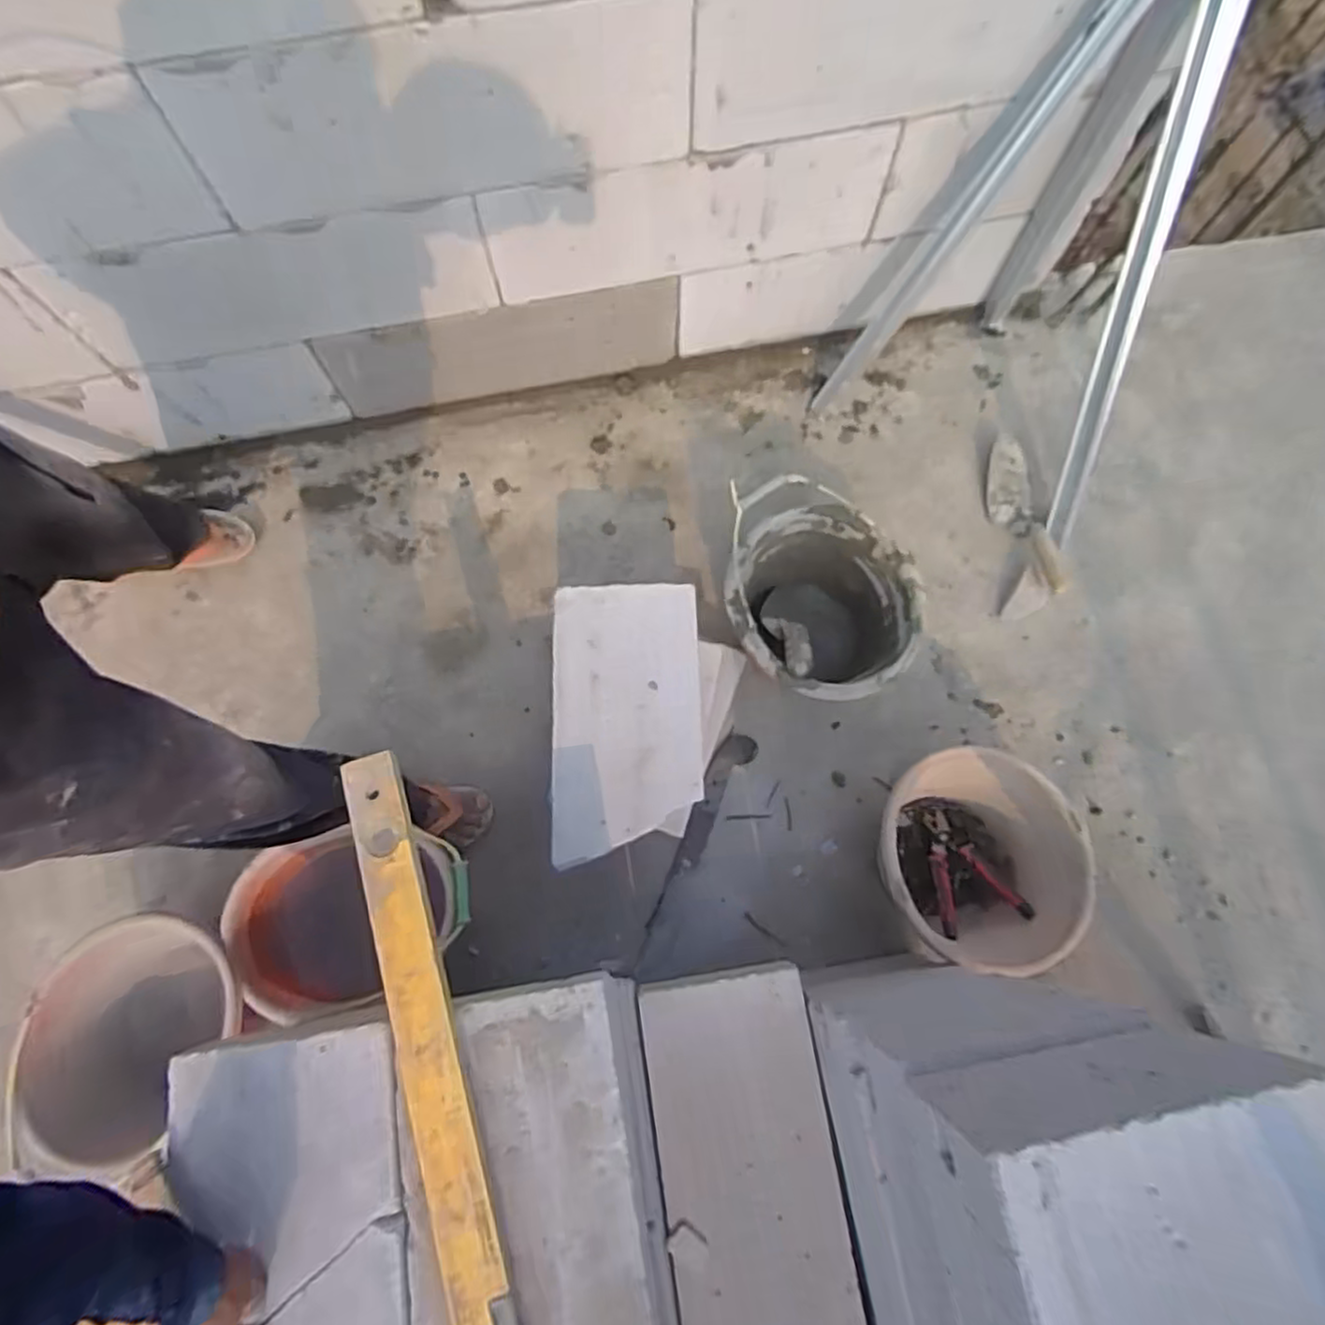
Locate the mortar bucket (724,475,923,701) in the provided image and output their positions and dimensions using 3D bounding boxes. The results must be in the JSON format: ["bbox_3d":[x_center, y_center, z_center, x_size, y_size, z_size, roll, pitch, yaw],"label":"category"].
[{"bbox_3d":[0.236,-0.080,1.138,0.287,0.243,0.312,5,74,1],"label":"mortar bucket"}]

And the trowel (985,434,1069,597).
[{"bbox_3d":[0.638,-0.256,1.273,0.082,0.065,0.312,-9,62,-3],"label":"trowel"}]

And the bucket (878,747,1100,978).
[{"bbox_3d":[0.427,0.280,1.042,0.253,0.224,0.263,0,74,0],"label":"bucket"}]

